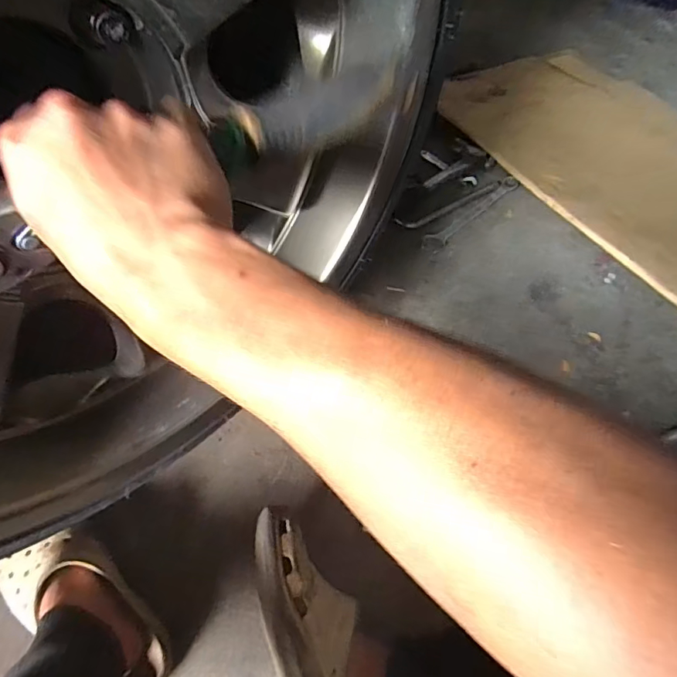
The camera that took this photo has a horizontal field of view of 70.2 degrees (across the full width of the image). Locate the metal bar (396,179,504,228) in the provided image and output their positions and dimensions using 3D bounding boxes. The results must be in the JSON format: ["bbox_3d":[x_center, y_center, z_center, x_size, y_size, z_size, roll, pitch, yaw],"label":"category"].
[{"bbox_3d":[0.233,-0.272,0.962,0.269,0.019,0.034,-24,60,-20],"label":"metal bar"}]

